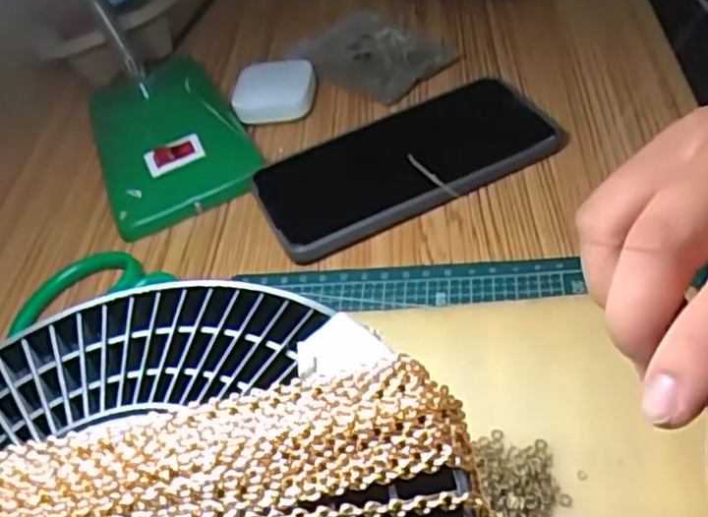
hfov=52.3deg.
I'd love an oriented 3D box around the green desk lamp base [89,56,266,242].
[{"bbox_3d":[-0.117,-0.080,0.453,0.087,0.026,0.144,-17,45,-11],"label":"green desk lamp base"}]

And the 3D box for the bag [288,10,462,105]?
[{"bbox_3d":[0.012,-0.140,0.481,0.068,0.017,0.098,-38,50,-17],"label":"bag"}]

